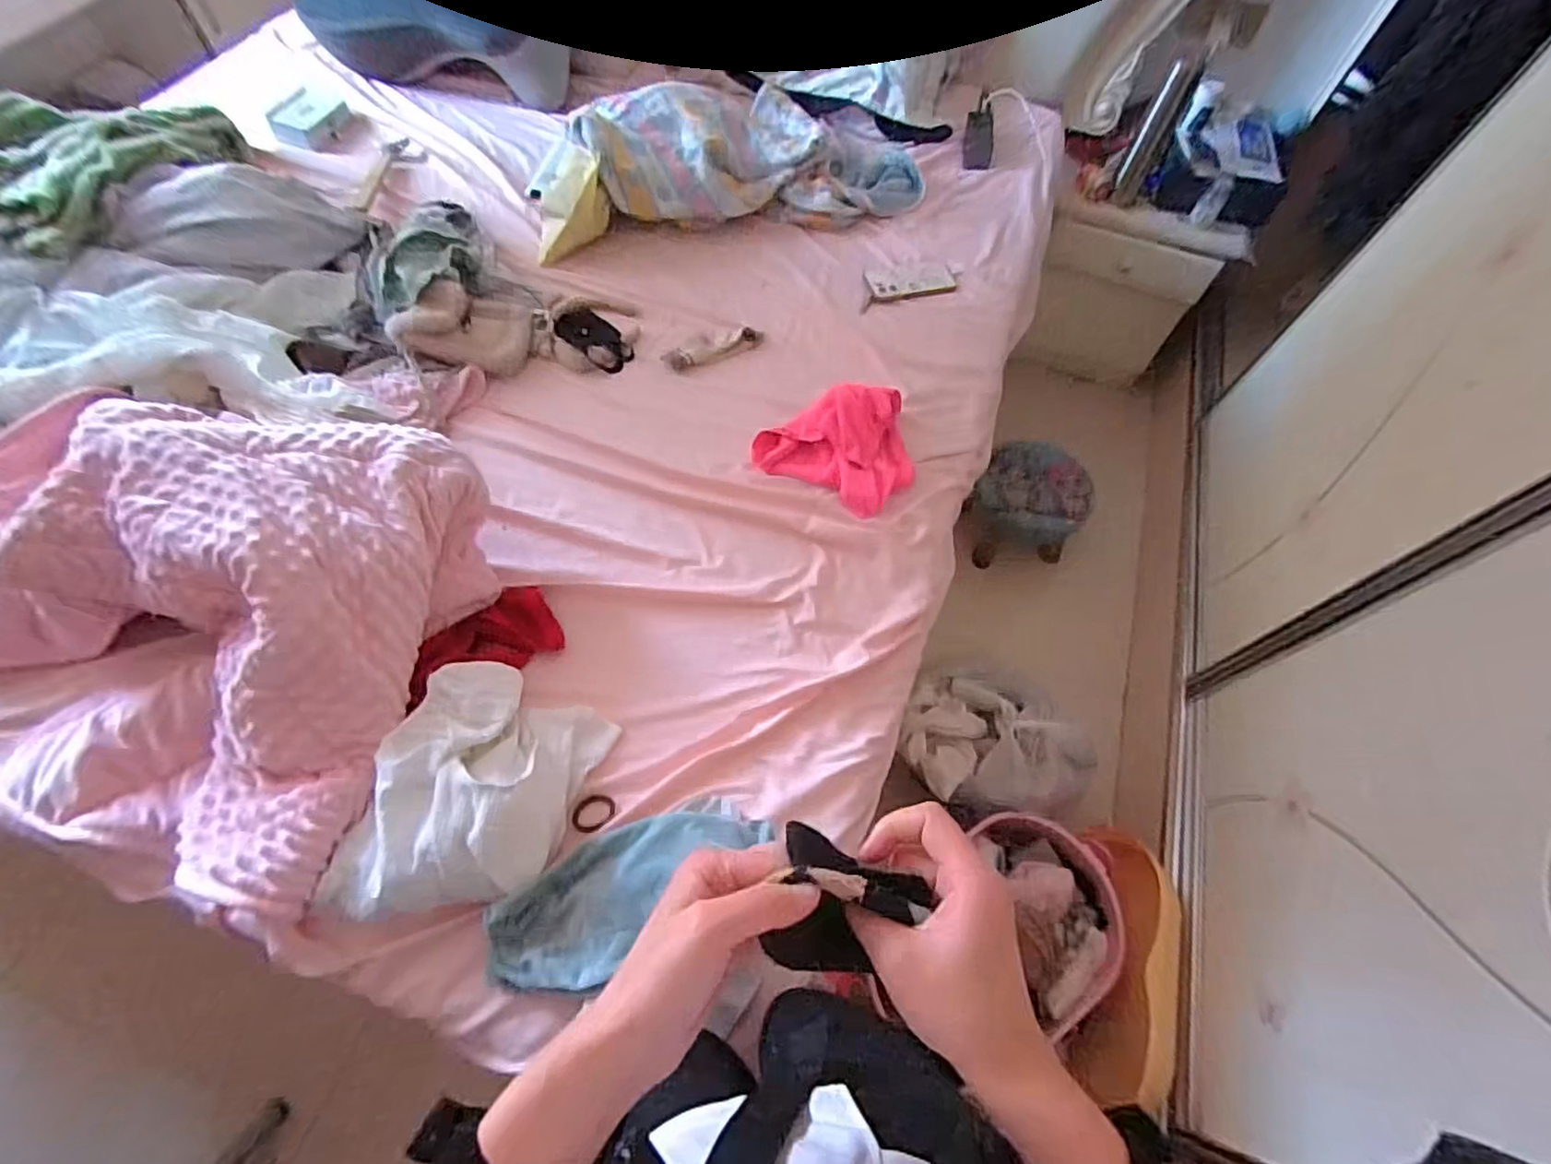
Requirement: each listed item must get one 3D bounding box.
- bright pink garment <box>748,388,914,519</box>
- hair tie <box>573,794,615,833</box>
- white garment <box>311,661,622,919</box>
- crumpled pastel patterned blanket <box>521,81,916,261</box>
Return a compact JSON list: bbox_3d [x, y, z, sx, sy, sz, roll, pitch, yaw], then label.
[{"bbox_3d":[0.102,-0.214,0.968,0.226,0.068,0.180,29,64,12],"label":"bright pink garment"},{"bbox_3d":[-0.191,0.244,0.693,0.042,0.009,0.039,5,53,-14],"label":"hair tie"},{"bbox_3d":[-0.299,0.212,0.656,0.184,0.110,0.262,16,62,5],"label":"white garment"},{"bbox_3d":[-0.082,-0.817,1.259,0.768,0.149,0.301,-12,63,-10],"label":"crumpled pastel patterned blanket"}]

